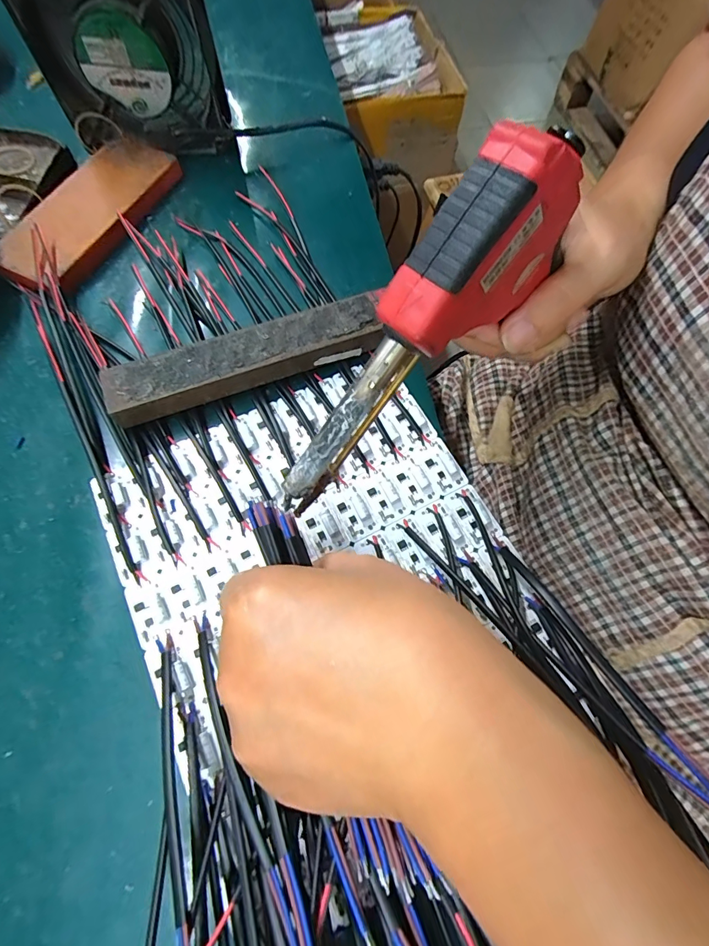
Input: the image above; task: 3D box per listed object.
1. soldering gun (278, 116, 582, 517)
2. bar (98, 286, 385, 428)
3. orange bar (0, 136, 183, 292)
[{"bbox_3d":[0.025,-0.051,0.186,0.040,0.047,0.167,45,110,15],"label":"soldering gun"},{"bbox_3d":[-0.064,-0.071,0.266,0.168,0.026,0.034,-19,69,-8],"label":"bar"},{"bbox_3d":[-0.200,-0.198,0.319,0.063,0.018,0.148,25,70,9],"label":"orange bar"}]

